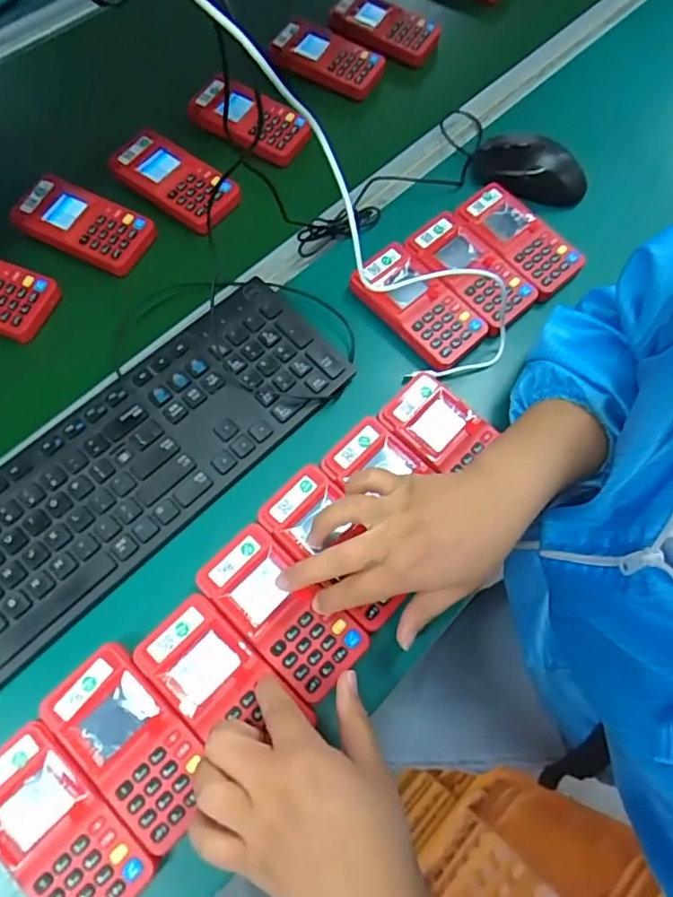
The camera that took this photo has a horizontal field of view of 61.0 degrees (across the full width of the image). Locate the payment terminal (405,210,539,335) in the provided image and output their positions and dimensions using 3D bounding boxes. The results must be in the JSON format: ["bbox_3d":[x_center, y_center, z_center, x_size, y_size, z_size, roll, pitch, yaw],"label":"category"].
[{"bbox_3d":[0.121,-0.164,0.520,0.061,0.020,0.120,-41,75,-17],"label":"payment terminal"}]

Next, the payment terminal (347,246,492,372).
[{"bbox_3d":[0.074,-0.128,0.509,0.066,0.025,0.117,-39,75,-16],"label":"payment terminal"}]

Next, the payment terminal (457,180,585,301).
[{"bbox_3d":[0.164,-0.190,0.510,0.054,0.021,0.113,-39,75,-16],"label":"payment terminal"}]

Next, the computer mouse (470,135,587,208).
[{"bbox_3d":[0.193,-0.277,0.564,0.112,0.036,0.056,15,68,3],"label":"computer mouse"}]

